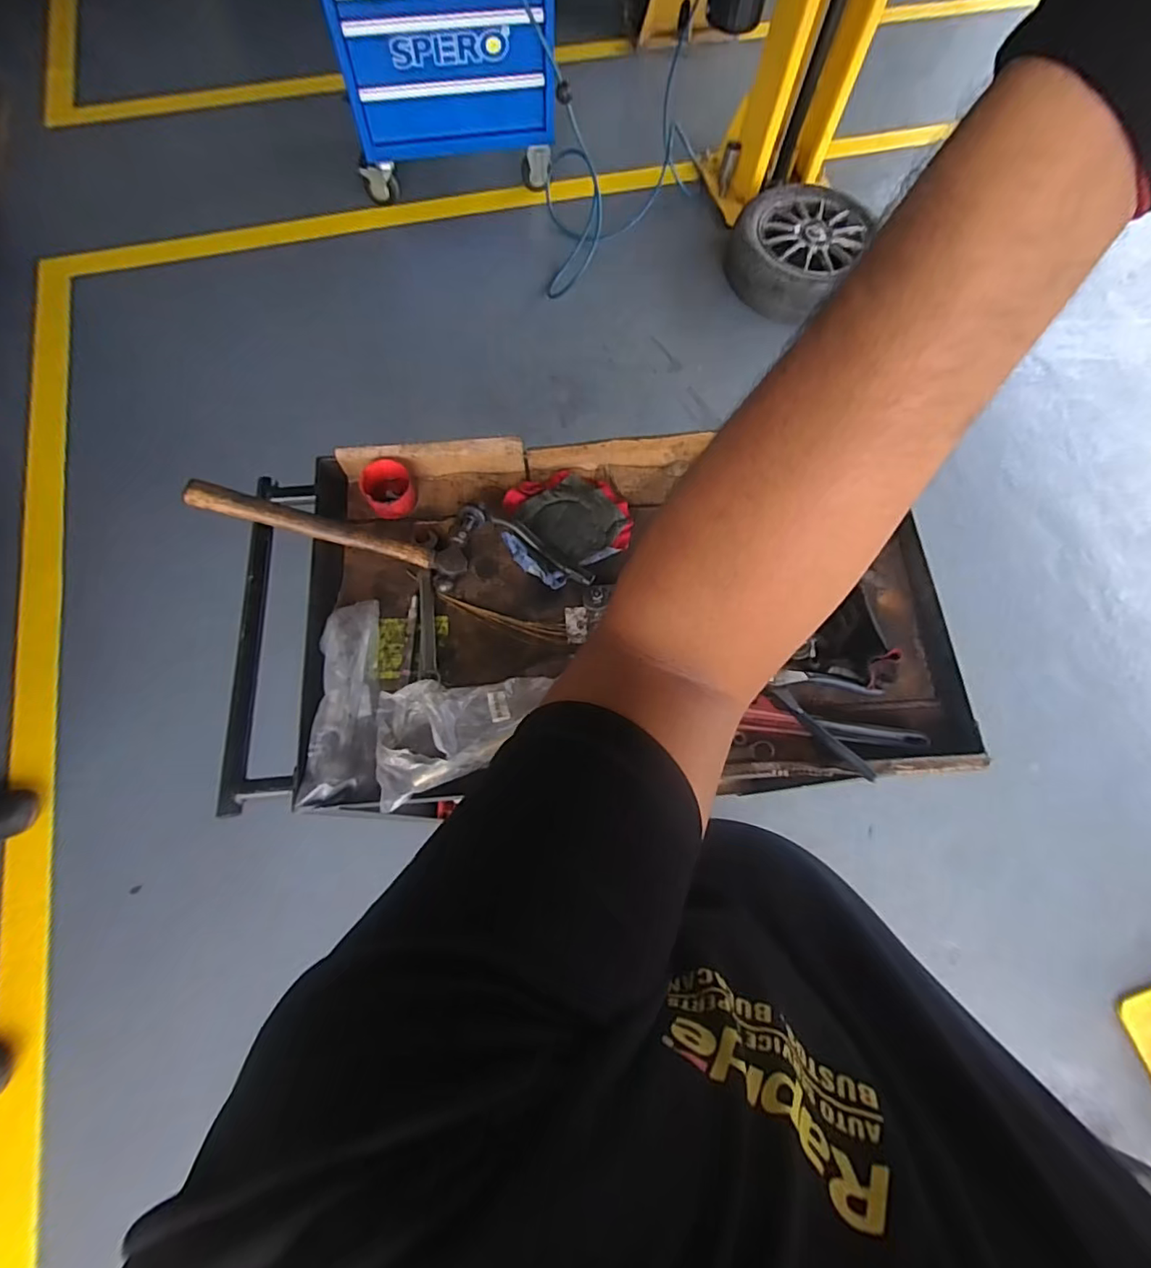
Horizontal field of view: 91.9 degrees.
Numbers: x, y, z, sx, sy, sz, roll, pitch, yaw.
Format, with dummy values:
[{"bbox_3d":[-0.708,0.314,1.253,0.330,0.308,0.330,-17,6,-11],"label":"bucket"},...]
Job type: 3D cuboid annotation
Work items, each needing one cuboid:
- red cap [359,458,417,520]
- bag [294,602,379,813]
[{"bbox_3d":[-0.258,-0.199,0.771,0.068,0.045,0.077,-21,73,-9],"label":"red cap"},{"bbox_3d":[-0.265,0.074,0.653,0.078,0.038,0.241,-1,71,-2],"label":"bag"}]

